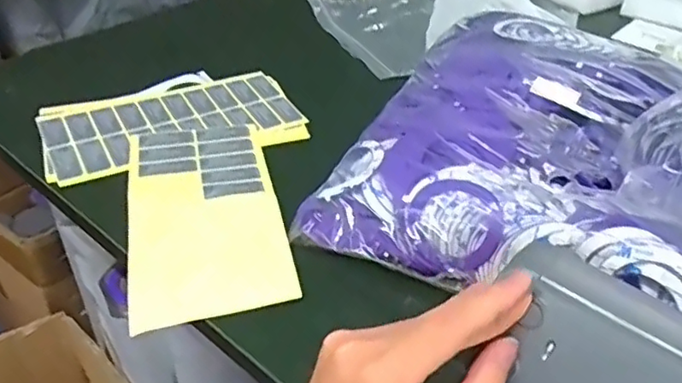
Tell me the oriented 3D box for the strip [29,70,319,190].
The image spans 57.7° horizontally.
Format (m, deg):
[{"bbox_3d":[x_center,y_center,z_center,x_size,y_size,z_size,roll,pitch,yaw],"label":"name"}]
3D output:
[{"bbox_3d":[-0.147,-0.063,0.546,0.216,0.010,0.117,-14,41,-19],"label":"strip"}]

